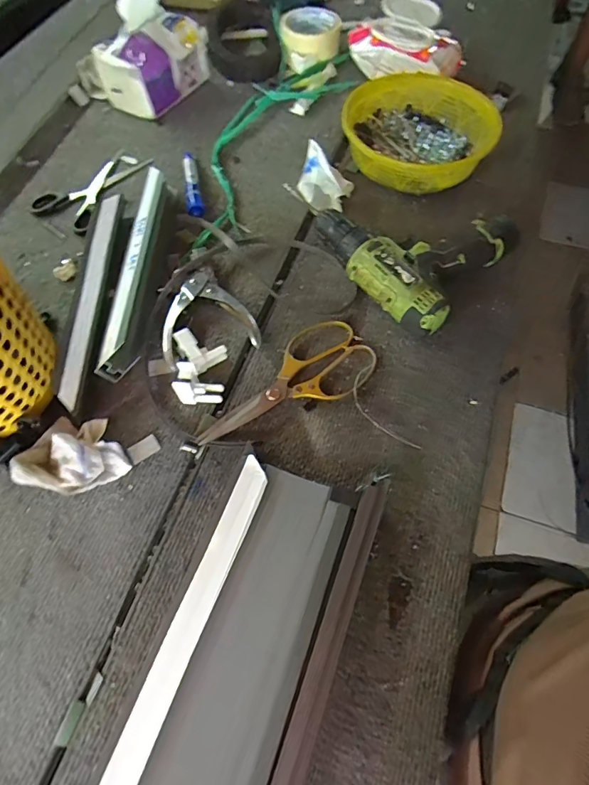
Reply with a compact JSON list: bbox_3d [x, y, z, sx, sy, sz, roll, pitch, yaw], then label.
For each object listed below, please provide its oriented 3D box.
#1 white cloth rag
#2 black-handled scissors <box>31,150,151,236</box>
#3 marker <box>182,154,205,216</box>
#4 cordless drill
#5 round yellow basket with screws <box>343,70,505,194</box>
[{"bbox_3d":[-0.200,0.055,0.403,0.089,0.046,0.067,7,63,5],"label":"white cloth rag"},{"bbox_3d":[-0.258,-0.273,0.587,0.114,0.024,0.152,26,66,17],"label":"black-handled scissors"},{"bbox_3d":[-0.135,-0.277,0.589,0.022,0.017,0.126,-12,63,-5],"label":"marker"},{"bbox_3d":[0.117,-0.194,0.526,0.190,0.050,0.249,-40,69,-18],"label":"cordless drill"},{"bbox_3d":[0.159,-0.342,0.585,0.183,0.060,0.186,-1,63,1],"label":"round yellow basket with screws"}]

